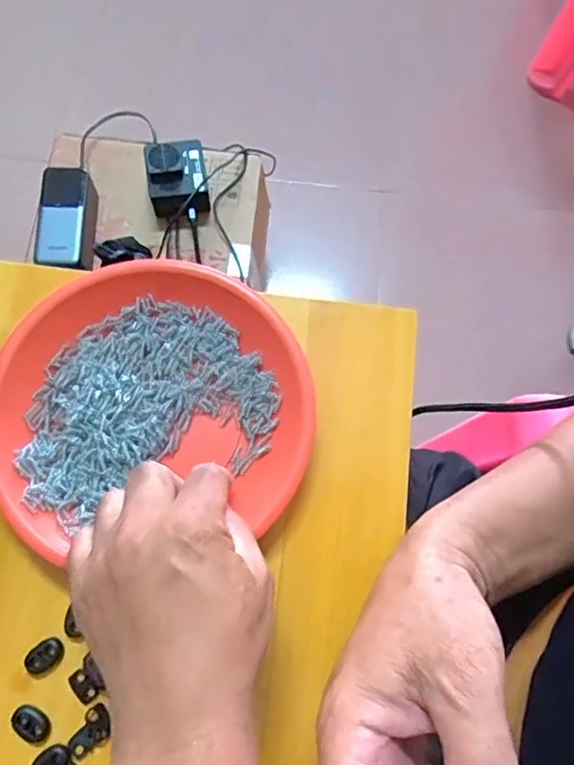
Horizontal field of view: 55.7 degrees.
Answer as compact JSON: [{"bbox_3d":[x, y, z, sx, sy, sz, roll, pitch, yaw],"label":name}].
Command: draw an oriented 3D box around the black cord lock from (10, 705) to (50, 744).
[{"bbox_3d":[-0.143,0.191,0.303,0.022,0.004,0.015,31,76,7],"label":"black cord lock"}]

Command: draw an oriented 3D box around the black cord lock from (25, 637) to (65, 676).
[{"bbox_3d":[-0.139,0.158,0.313,0.023,0.004,0.015,-41,80,-12],"label":"black cord lock"}]

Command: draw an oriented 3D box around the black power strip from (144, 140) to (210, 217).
[{"bbox_3d":[-0.134,-0.255,0.680,0.076,0.053,0.080,-8,75,-4],"label":"black power strip"}]

